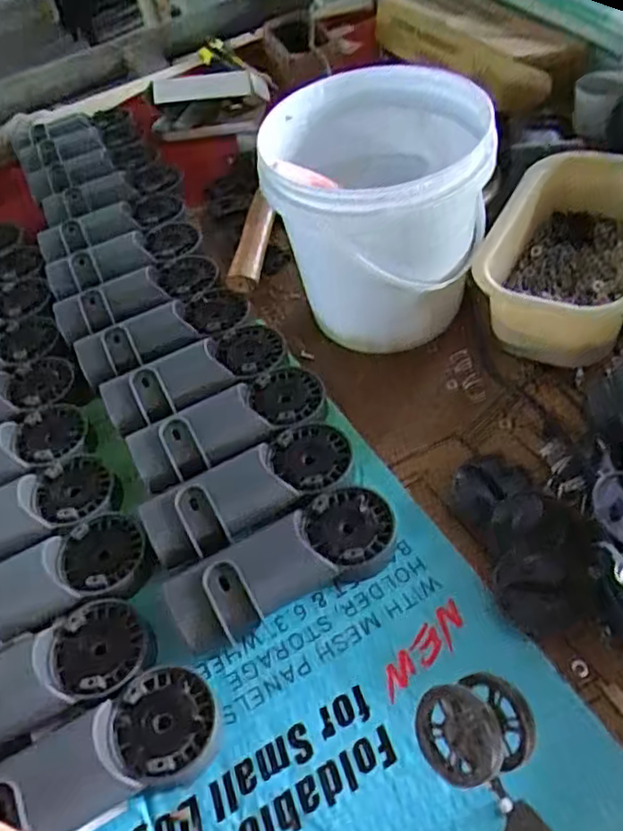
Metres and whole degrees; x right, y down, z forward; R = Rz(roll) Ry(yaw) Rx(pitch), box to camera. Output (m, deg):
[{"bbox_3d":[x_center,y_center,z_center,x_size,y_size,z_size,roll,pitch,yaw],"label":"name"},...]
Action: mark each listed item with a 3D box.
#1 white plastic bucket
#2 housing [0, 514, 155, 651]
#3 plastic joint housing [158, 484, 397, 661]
[{"bbox_3d":[0.056,-0.169,0.555,0.175,0.157,0.167,-3,51,8],"label":"white plastic bucket"},{"bbox_3d":[-0.198,0.127,0.466,0.169,0.033,0.068,-28,53,-10],"label":"housing"},{"bbox_3d":[-0.017,0.101,0.453,0.163,0.041,0.062,-29,52,-13],"label":"plastic joint housing"}]

